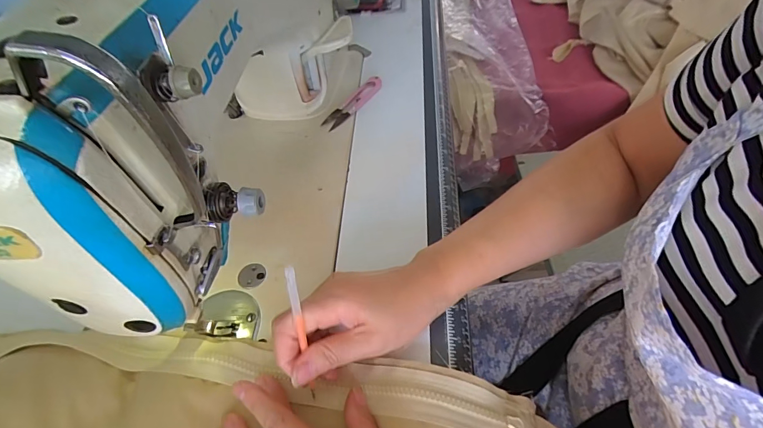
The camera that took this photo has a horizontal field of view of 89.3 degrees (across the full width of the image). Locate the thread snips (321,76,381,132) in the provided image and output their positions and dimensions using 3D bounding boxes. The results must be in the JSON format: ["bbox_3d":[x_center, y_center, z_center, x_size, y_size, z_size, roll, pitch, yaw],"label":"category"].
[{"bbox_3d":[-0.035,-0.138,0.475,0.023,0.015,0.097,28,60,25],"label":"thread snips"}]

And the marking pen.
[{"bbox_3d":[-0.051,0.080,0.249,0.006,0.112,0.004,1,29,7],"label":"marking pen"}]

